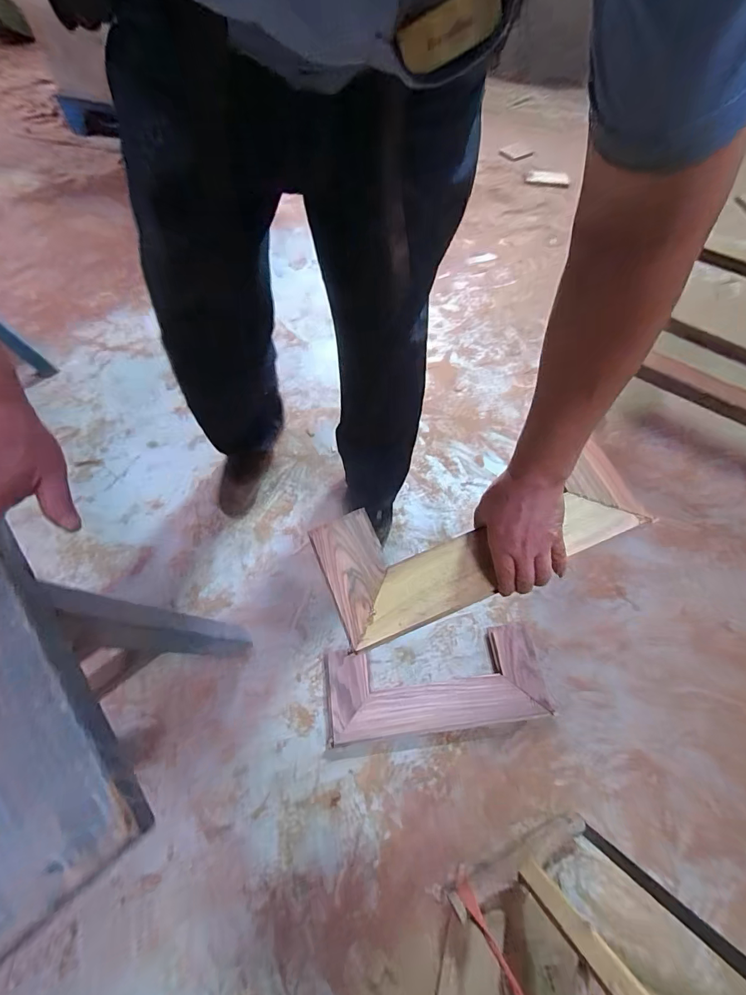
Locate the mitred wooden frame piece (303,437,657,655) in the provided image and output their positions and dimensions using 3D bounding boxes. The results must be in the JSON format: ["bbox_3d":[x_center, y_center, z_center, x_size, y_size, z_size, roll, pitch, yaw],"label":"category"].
[{"bbox_3d":[0.130,0.053,0.508,0.391,0.029,0.153,-16,62,-3],"label":"mitred wooden frame piece"}]

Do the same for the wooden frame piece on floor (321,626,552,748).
[{"bbox_3d":[0.128,0.345,0.774,0.383,0.028,0.178,-6,61,-6],"label":"wooden frame piece on floor"}]

